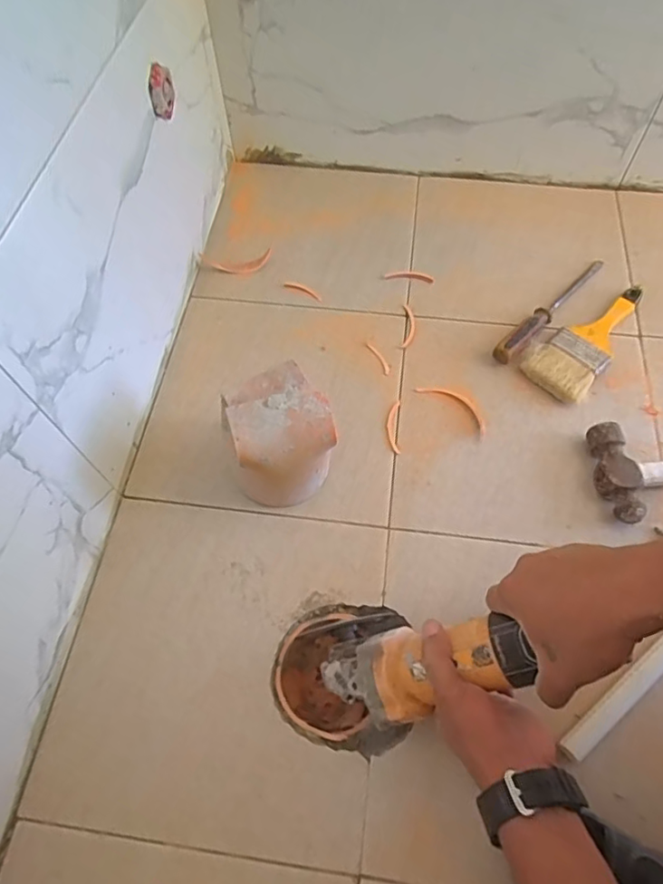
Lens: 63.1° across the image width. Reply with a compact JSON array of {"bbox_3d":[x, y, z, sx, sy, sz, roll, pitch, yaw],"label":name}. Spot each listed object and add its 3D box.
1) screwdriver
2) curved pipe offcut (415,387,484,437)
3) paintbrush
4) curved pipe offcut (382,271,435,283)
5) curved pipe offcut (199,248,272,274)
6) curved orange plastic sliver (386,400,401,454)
[{"bbox_3d":[0.290,-0.181,0.713,0.026,0.036,0.243,38,69,21],"label":"screwdriver"},{"bbox_3d":[0.151,-0.047,0.654,0.098,0.004,0.030,39,69,21],"label":"curved pipe offcut"},{"bbox_3d":[0.332,-0.132,0.692,0.206,0.024,0.080,-41,67,-18],"label":"paintbrush"},{"bbox_3d":[0.110,-0.234,0.763,0.070,0.007,0.015,8,62,7],"label":"curved pipe offcut"},{"bbox_3d":[-0.133,-0.252,0.758,0.097,0.015,0.033,-4,61,0],"label":"curved pipe offcut"},{"bbox_3d":[0.074,-0.020,0.643,0.017,0.004,0.071,1,61,3],"label":"curved orange plastic sliver"}]

